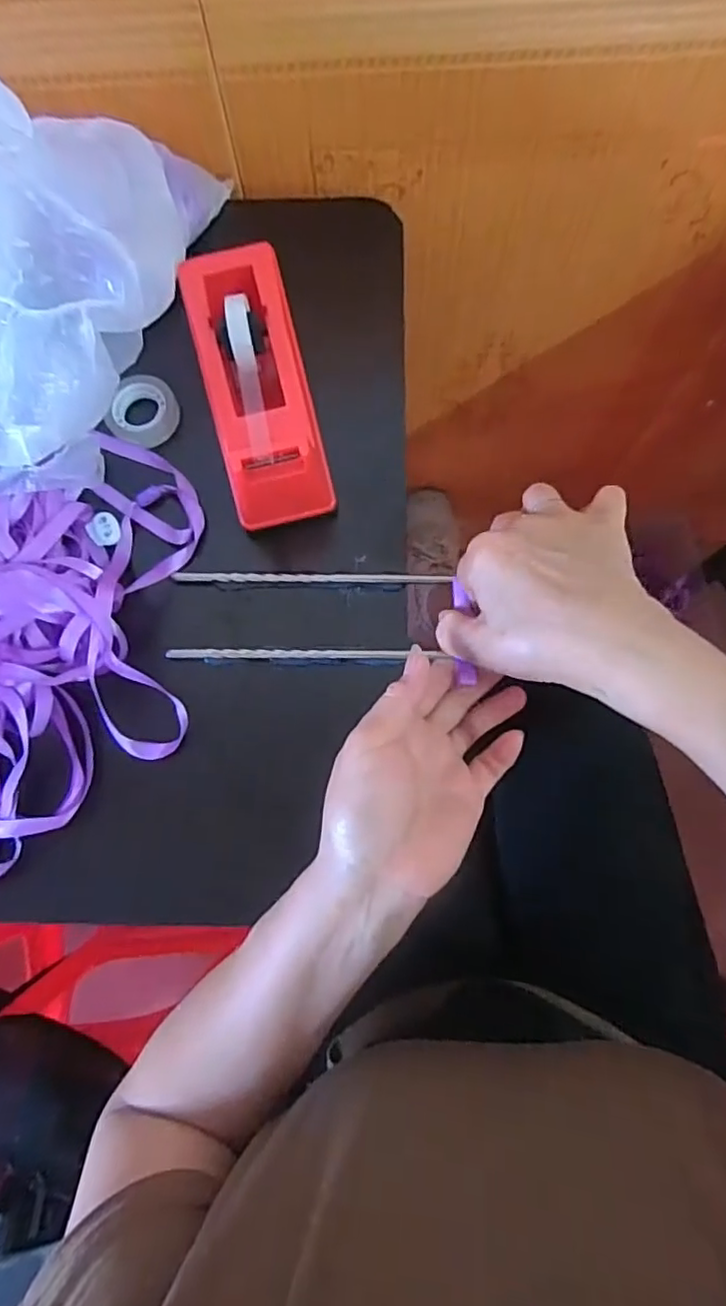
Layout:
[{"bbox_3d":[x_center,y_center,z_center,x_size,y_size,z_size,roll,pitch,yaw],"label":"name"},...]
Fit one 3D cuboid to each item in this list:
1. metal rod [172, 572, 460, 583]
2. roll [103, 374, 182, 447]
[{"bbox_3d":[-0.031,-0.047,0.385,0.170,0.006,0.007,1,77,2],"label":"metal rod"},{"bbox_3d":[-0.144,-0.159,0.412,0.039,0.019,0.045,22,79,7],"label":"roll"}]

